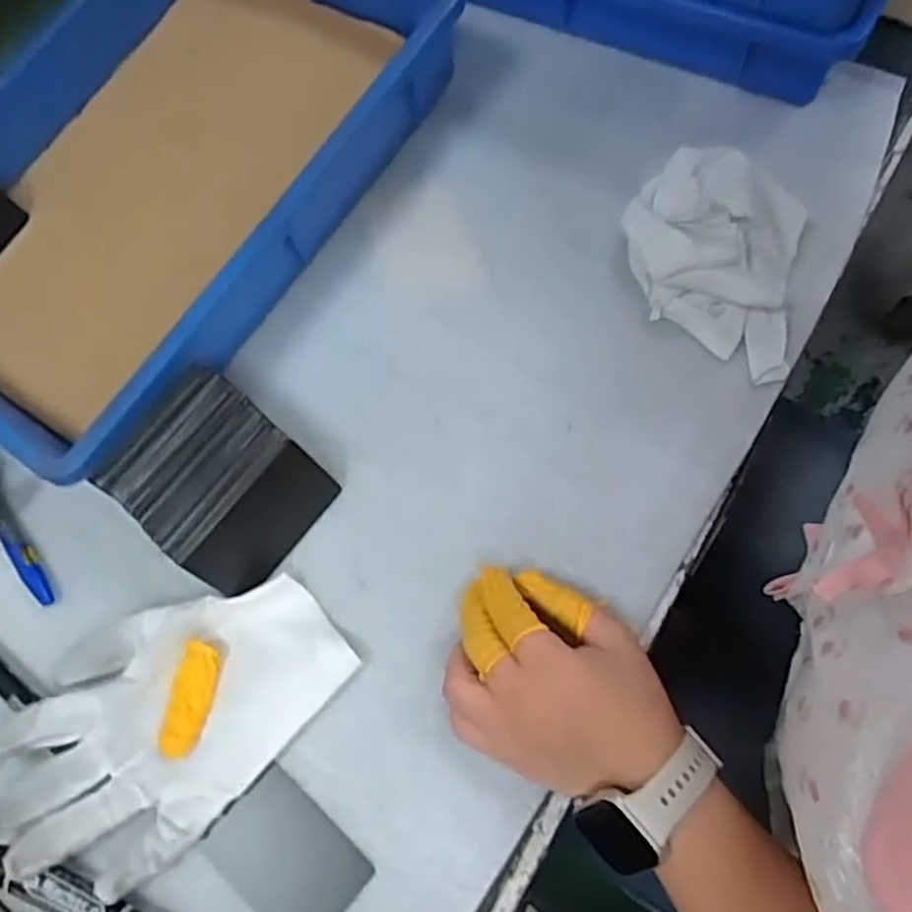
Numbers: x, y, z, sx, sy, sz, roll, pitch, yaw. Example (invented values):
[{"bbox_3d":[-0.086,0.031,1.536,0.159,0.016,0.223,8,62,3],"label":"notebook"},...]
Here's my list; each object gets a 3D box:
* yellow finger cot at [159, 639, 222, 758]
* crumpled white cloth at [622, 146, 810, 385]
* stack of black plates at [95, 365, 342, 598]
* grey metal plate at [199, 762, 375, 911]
[{"bbox_3d":[-0.139,0.127,0.391,0.020,0.012,0.057,10,72,3],"label":"yellow finger cot"},{"bbox_3d":[0.158,-0.117,0.439,0.124,0.053,0.097,34,77,14],"label":"crumpled white cloth"},{"bbox_3d":[-0.129,0.015,0.411,0.096,0.047,0.087,37,78,15],"label":"stack of black plates"},{"bbox_3d":[-0.085,0.202,0.374,0.075,0.007,0.053,41,76,12],"label":"grey metal plate"}]

